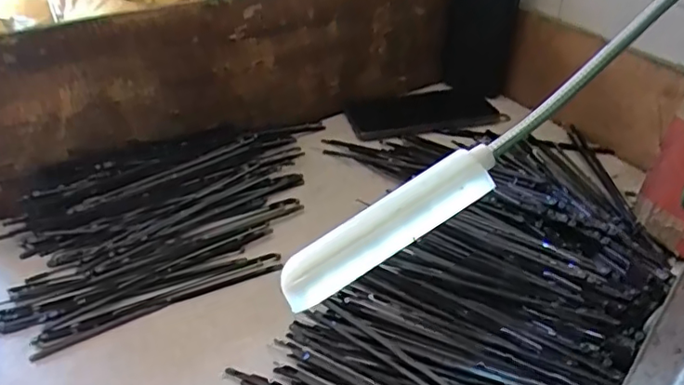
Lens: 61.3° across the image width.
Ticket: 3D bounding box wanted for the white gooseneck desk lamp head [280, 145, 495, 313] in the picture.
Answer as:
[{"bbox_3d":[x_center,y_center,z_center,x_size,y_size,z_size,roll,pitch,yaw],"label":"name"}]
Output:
[{"bbox_3d":[0.017,0.011,0.202,0.088,0.012,0.019,-33,44,-6],"label":"white gooseneck desk lamp head"}]

